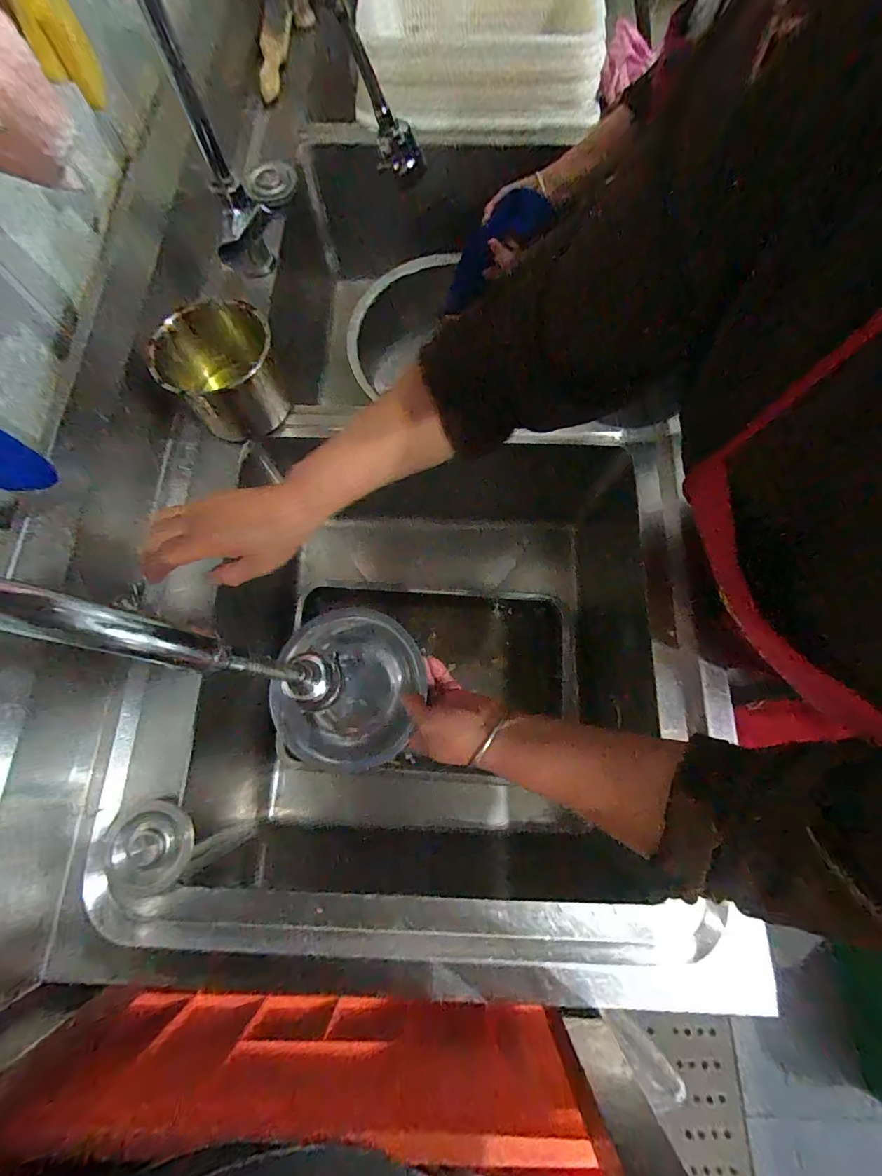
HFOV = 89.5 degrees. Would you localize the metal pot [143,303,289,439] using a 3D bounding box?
[{"bbox_3d":[-0.263,-0.260,0.546,0.124,0.092,0.122,0,73,1],"label":"metal pot"}]

